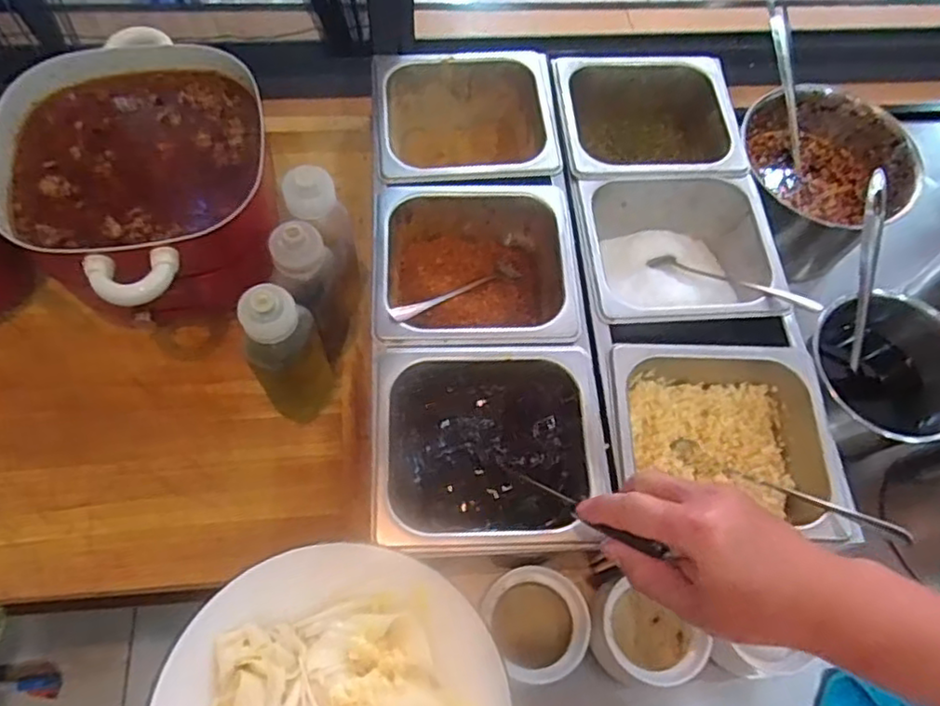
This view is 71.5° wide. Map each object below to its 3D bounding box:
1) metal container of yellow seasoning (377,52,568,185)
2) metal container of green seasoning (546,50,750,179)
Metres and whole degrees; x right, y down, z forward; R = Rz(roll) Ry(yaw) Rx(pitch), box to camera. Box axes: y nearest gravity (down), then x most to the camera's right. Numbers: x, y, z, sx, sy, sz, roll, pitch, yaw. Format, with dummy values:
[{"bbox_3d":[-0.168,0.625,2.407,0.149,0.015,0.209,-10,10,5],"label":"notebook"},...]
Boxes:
[{"bbox_3d":[-0.009,-0.218,0.683,0.182,0.109,0.160,-1,66,-4],"label":"metal container of yellow seasoning"},{"bbox_3d":[0.177,-0.225,0.686,0.180,0.090,0.164,-2,66,-4],"label":"metal container of green seasoning"}]

